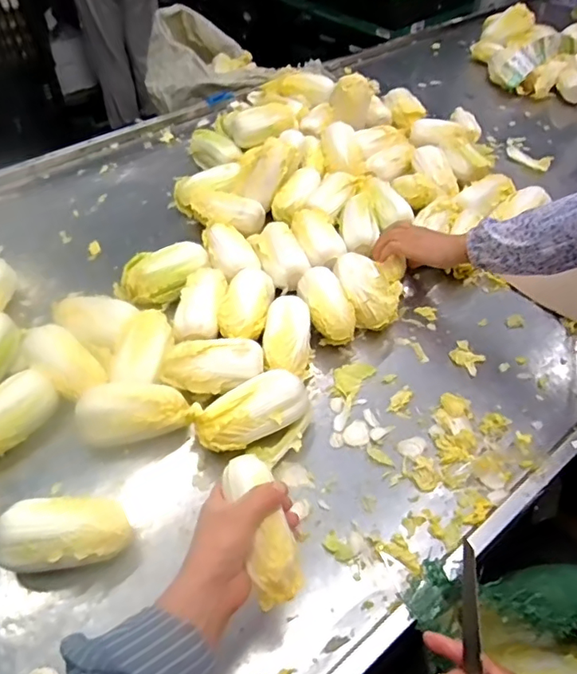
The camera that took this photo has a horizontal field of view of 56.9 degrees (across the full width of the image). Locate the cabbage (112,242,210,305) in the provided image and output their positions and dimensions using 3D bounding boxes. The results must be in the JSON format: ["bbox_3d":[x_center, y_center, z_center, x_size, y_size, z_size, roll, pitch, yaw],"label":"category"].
[{"bbox_3d":[-0.196,-0.095,0.849,0.150,0.062,0.081,-29,55,-25],"label":"cabbage"}]

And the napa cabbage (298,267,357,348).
[{"bbox_3d":[0.057,-0.044,0.813,0.068,0.079,0.131,-13,50,-13],"label":"napa cabbage"}]

